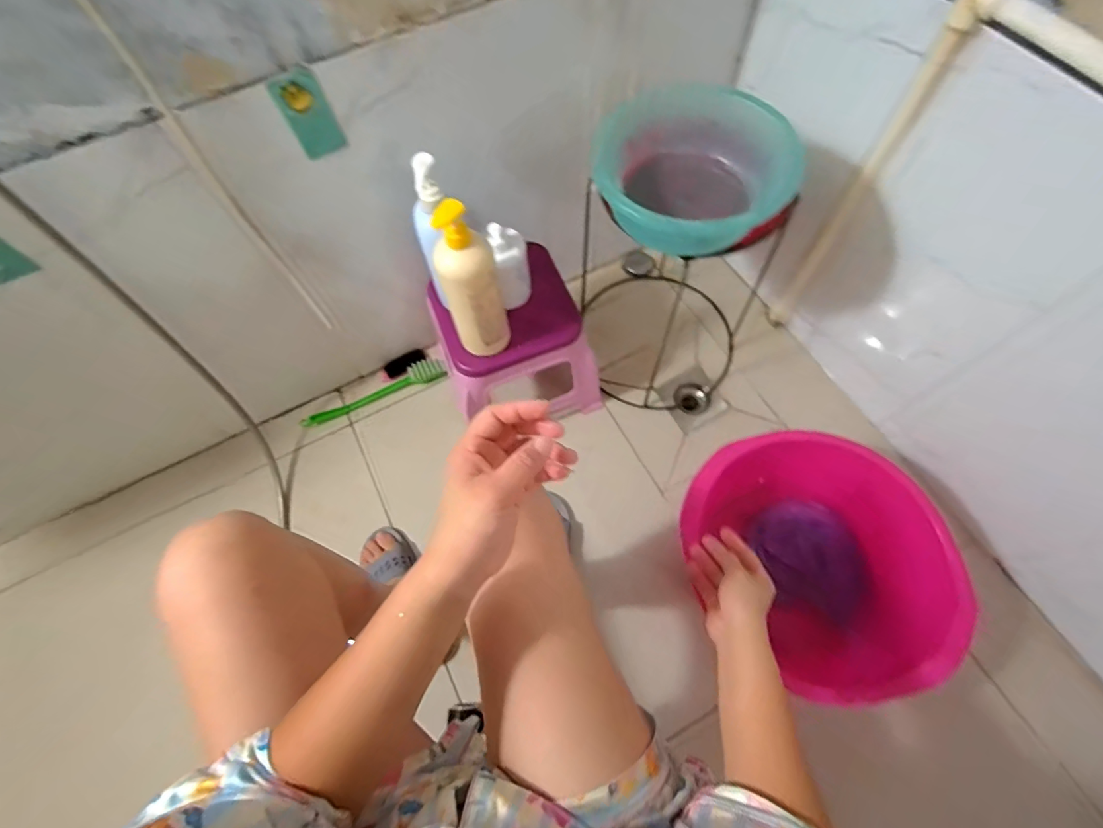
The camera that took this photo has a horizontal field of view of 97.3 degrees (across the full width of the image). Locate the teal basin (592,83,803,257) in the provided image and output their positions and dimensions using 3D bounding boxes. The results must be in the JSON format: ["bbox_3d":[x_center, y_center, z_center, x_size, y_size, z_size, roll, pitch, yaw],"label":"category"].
[{"bbox_3d":[0.184,-0.325,0.654,0.228,0.101,0.240,-6,66,1],"label":"teal basin"}]

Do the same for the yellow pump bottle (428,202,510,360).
[{"bbox_3d":[-0.113,-0.181,0.702,0.087,0.270,0.062,-19,66,-5],"label":"yellow pump bottle"}]

